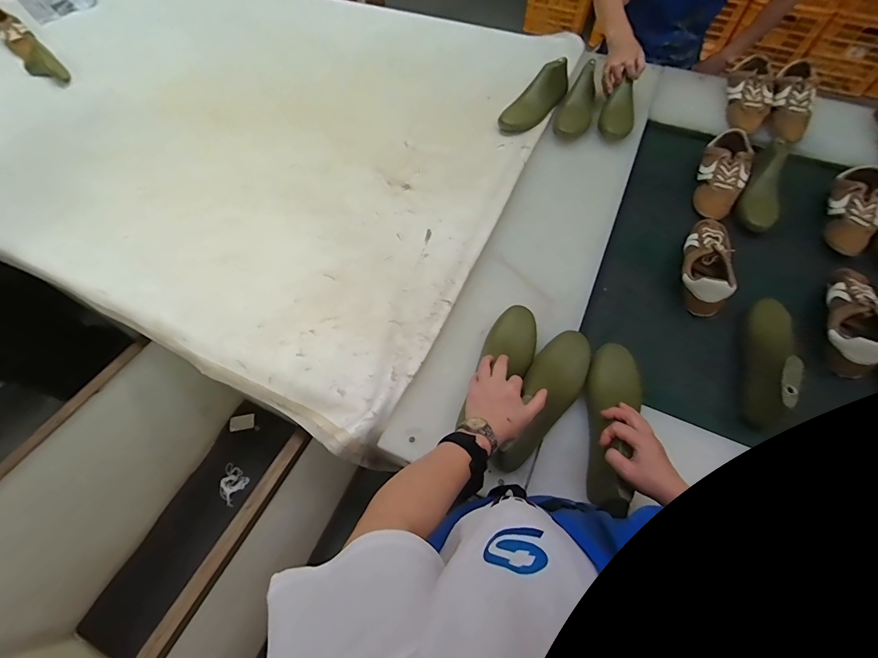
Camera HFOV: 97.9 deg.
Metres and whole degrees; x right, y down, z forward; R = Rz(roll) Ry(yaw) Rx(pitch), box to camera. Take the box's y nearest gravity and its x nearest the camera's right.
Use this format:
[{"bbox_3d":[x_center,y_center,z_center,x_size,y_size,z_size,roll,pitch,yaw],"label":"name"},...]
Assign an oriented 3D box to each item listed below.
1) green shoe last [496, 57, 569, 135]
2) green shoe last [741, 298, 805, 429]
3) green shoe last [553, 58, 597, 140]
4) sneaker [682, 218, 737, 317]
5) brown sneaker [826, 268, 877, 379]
[{"bbox_3d":[0.255,-0.605,0.996,0.081,0.098,0.246,33,67,18],"label":"green shoe last"},{"bbox_3d":[0.613,0.037,0.695,0.085,0.097,0.253,29,66,16],"label":"green shoe last"},{"bbox_3d":[0.354,-0.577,0.977,0.090,0.083,0.194,17,63,10],"label":"green shoe last"},{"bbox_3d":[0.572,-0.149,0.806,0.088,0.070,0.243,21,64,13],"label":"sneaker"},{"bbox_3d":[0.817,-0.035,0.739,0.100,0.073,0.262,24,64,14],"label":"brown sneaker"}]

